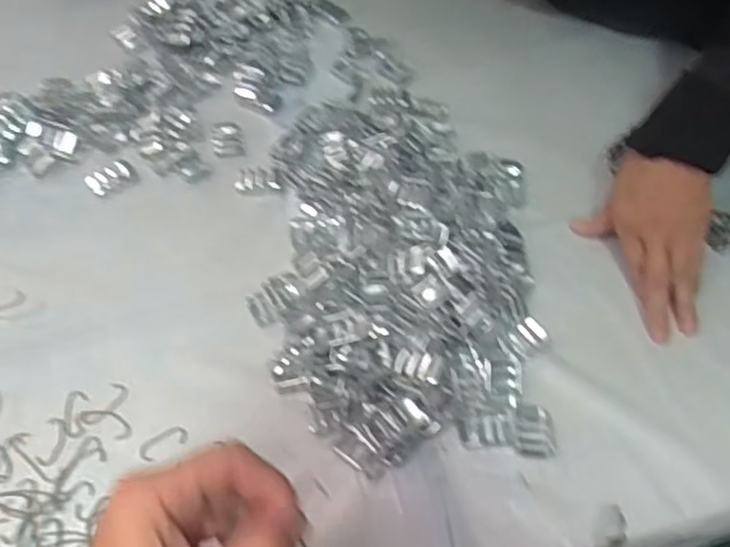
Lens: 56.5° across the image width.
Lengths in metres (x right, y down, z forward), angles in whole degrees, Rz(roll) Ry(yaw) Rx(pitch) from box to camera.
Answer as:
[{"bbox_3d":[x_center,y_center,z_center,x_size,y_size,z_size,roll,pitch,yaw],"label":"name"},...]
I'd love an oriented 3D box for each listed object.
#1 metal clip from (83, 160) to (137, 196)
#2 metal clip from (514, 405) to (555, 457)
[{"bbox_3d":[-0.221,-0.084,0.592,0.039,0.004,0.027,-32,63,-22],"label":"metal clip"},{"bbox_3d":[0.118,0.110,0.474,0.026,0.004,0.038,5,56,0],"label":"metal clip"}]

